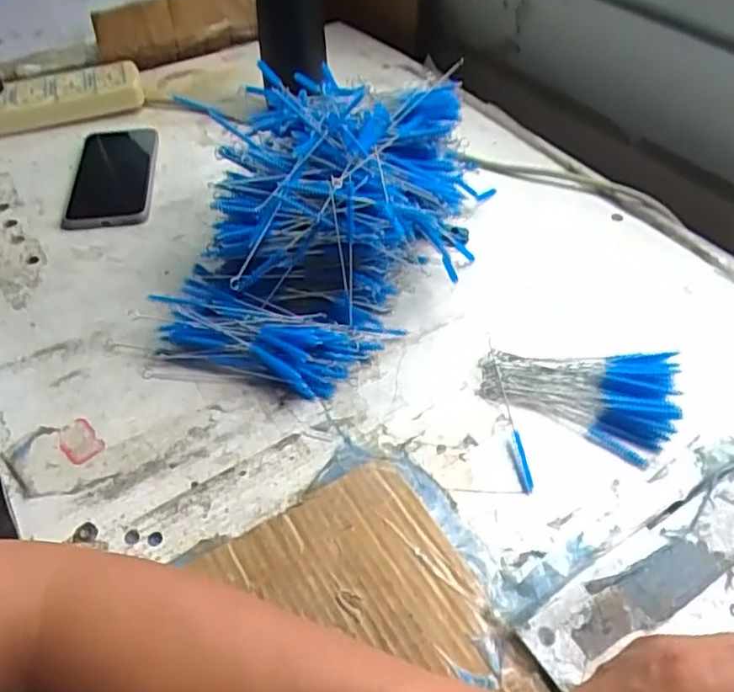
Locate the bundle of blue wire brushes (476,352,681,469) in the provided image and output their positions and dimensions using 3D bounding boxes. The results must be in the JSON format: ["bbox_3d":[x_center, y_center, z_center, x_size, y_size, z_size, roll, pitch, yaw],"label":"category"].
[{"bbox_3d":[0.152,0.026,0.461,0.131,0.022,0.081,20,49,17],"label":"bundle of blue wire brushes"}]

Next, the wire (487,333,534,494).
[{"bbox_3d":[0.099,0.042,0.453,0.009,0.009,0.130,-2,46,-3],"label":"wire"}]

